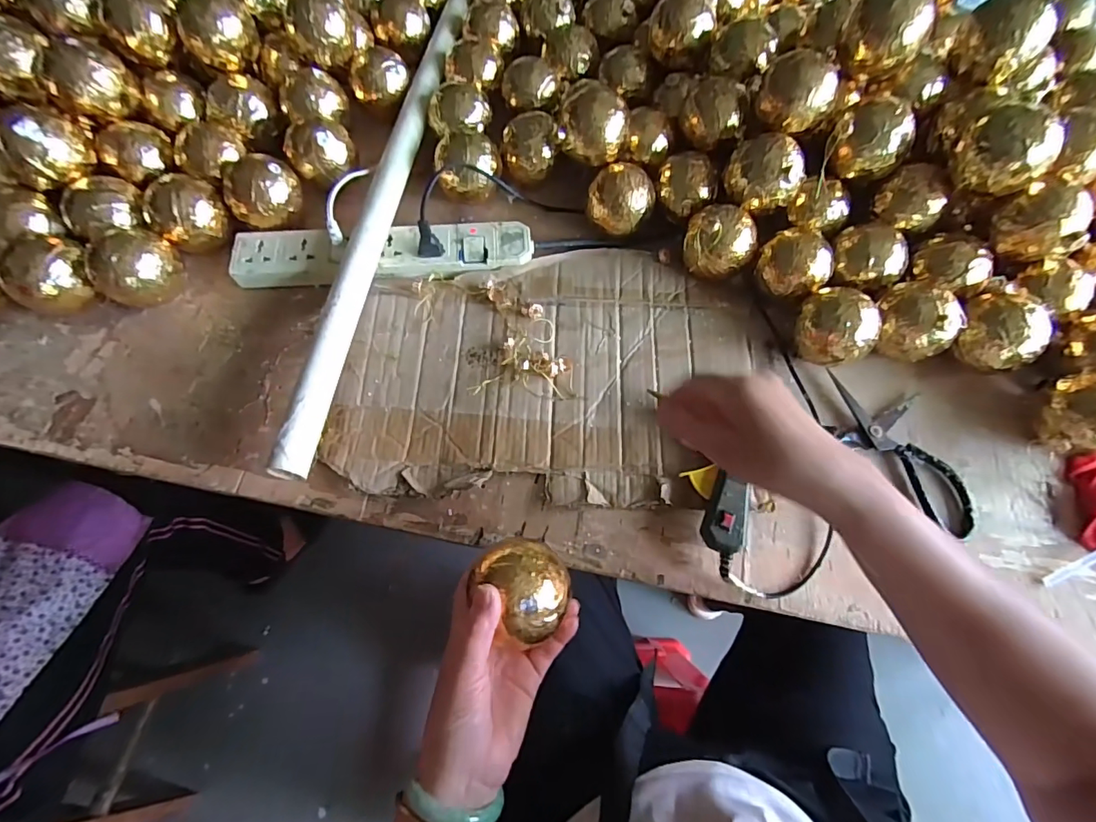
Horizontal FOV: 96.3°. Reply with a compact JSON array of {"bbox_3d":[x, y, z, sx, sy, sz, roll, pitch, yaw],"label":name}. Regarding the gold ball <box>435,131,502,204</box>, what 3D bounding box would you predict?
[{"bbox_3d":[-0.089,-0.276,0.558,0.068,0.069,0.071,0,69,-1],"label":"gold ball"}]

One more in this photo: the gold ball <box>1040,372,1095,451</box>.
[{"bbox_3d":[0.494,0.003,0.452,0.073,0.076,0.067,0,68,-1],"label":"gold ball"}]

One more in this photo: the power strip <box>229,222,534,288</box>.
[{"bbox_3d":[-0.176,-0.173,0.530,0.311,0.032,0.061,-3,69,-2],"label":"power strip"}]

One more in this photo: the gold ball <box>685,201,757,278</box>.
[{"bbox_3d":[0.179,-0.173,0.515,0.070,0.073,0.069,0,68,-1],"label":"gold ball"}]

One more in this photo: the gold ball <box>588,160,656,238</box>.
[{"bbox_3d":[0.078,-0.225,0.537,0.069,0.067,0.063,0,68,-1],"label":"gold ball"}]

